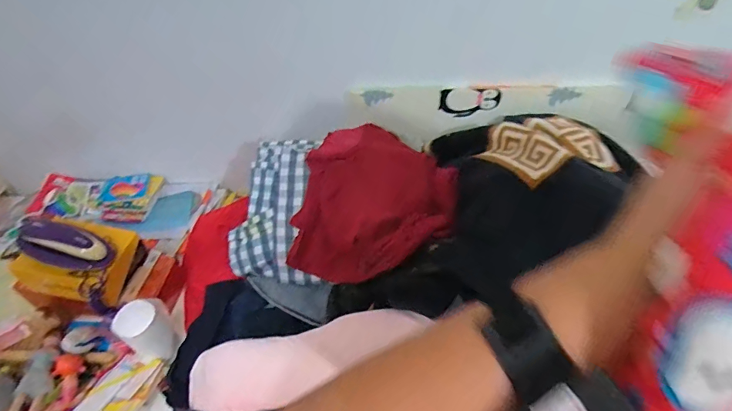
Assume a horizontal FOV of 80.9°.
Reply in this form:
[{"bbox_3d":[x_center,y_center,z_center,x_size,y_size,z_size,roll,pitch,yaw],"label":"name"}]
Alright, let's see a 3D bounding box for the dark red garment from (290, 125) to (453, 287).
[{"bbox_3d":[0.026,-0.002,0.857,0.285,0.163,0.291,-2,47,2],"label":"dark red garment"}]

